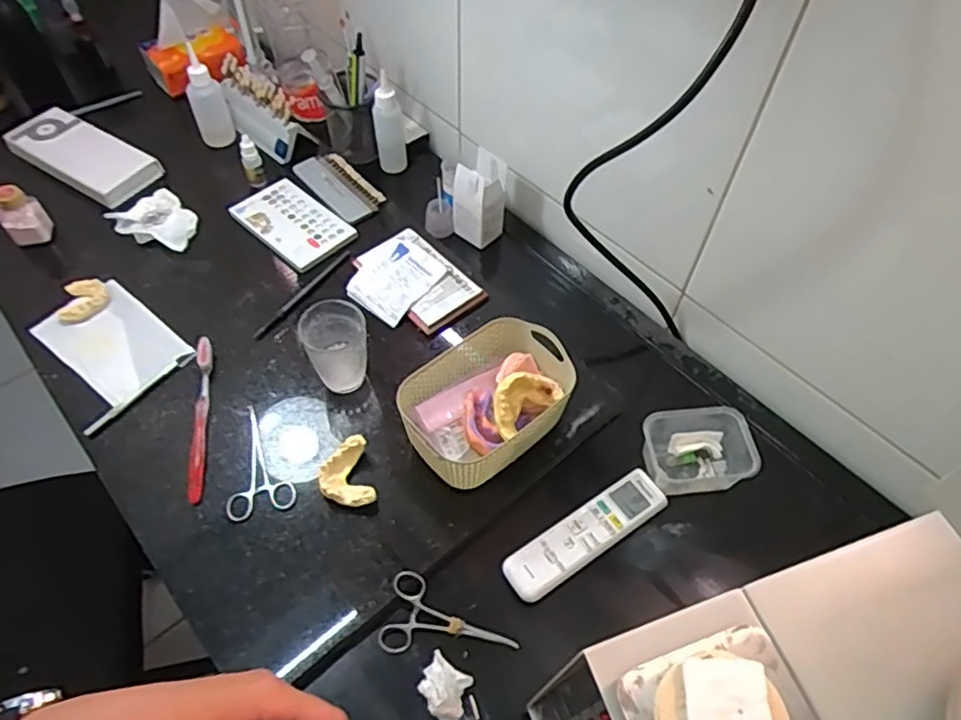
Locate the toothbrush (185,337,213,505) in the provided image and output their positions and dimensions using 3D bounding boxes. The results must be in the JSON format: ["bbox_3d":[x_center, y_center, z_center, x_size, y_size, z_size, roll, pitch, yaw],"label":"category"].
[{"bbox_3d":[-0.298,0.058,0.683,0.016,0.023,0.186,-6,56,-5],"label":"toothbrush"}]

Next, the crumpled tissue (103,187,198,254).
[{"bbox_3d":[-0.419,-0.181,0.847,0.125,0.046,0.072,21,58,13],"label":"crumpled tissue"}]

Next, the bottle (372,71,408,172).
[{"bbox_3d":[-0.128,-0.328,0.923,0.041,0.144,0.035,-3,56,-3],"label":"bottle"}]

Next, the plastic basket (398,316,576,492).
[{"bbox_3d":[0.006,0.045,0.663,0.181,0.086,0.126,-36,63,-23],"label":"plastic basket"}]

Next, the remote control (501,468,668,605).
[{"bbox_3d":[0.105,0.171,0.637,0.179,0.021,0.047,-29,61,-19],"label":"remote control"}]

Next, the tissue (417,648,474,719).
[{"bbox_3d":[-0.032,0.277,0.547,0.050,0.047,0.039,36,62,21],"label":"tissue"}]

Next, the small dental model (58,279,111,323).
[{"bbox_3d":[-0.471,-0.070,0.772,0.053,0.018,0.052,-13,57,-9],"label":"small dental model"}]

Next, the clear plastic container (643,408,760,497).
[{"bbox_3d":[0.225,0.096,0.672,0.106,0.051,0.078,-2,56,-3],"label":"clear plastic container"}]

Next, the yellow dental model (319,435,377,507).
[{"bbox_3d":[-0.134,0.116,0.643,0.050,0.029,0.067,-13,57,-10],"label":"yellow dental model"}]

